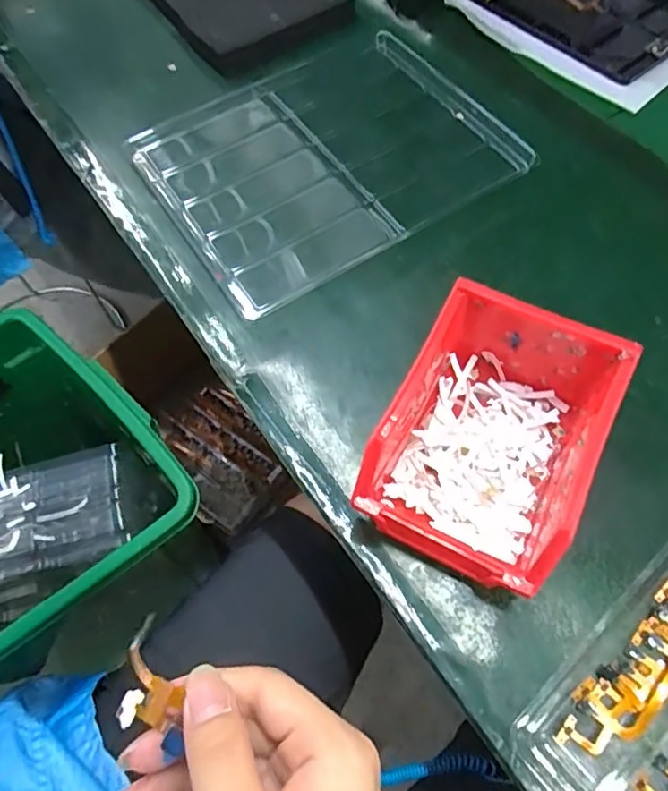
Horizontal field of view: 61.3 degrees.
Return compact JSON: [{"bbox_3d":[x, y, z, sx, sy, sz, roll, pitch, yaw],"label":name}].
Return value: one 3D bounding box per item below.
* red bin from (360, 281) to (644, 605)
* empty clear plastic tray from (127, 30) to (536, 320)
[{"bbox_3d":[0.085,0.023,0.316,0.101,0.073,0.134,25,65,14],"label":"red bin"},{"bbox_3d":[-0.007,-0.202,0.474,0.270,0.020,0.221,-30,65,-14],"label":"empty clear plastic tray"}]

